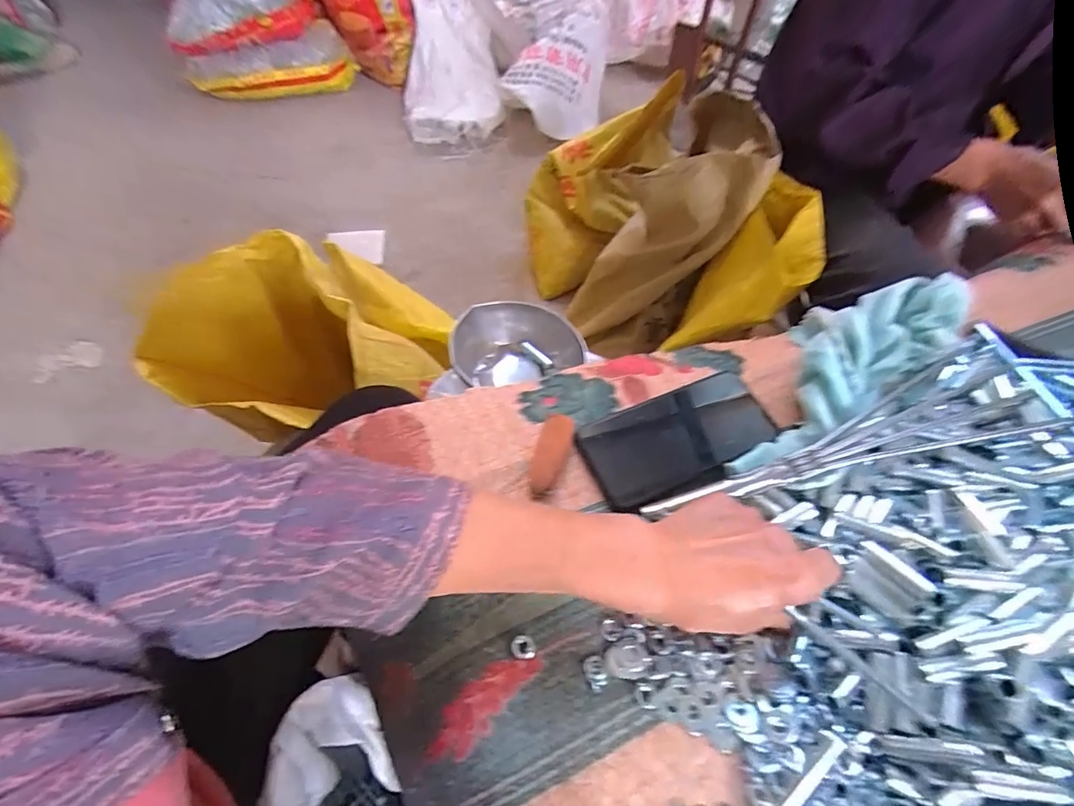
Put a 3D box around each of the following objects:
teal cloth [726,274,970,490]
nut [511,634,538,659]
[{"bbox_3d":[0.252,-0.030,0.409,0.261,0.068,0.108,-35,64,-24],"label":"teal cloth"},{"bbox_3d":[-0.008,0.156,0.309,0.016,0.006,0.014,-6,56,-8],"label":"nut"}]

